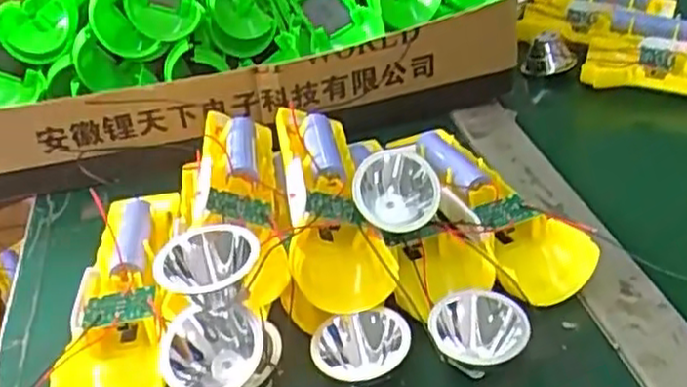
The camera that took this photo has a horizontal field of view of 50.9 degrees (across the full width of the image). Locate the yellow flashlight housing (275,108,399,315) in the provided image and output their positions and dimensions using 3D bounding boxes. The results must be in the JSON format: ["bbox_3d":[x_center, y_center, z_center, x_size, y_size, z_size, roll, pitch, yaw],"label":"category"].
[{"bbox_3d":[-0.008,-0.003,0.394,0.050,0.036,0.161,-6,35,-4],"label":"yellow flashlight housing"}]

